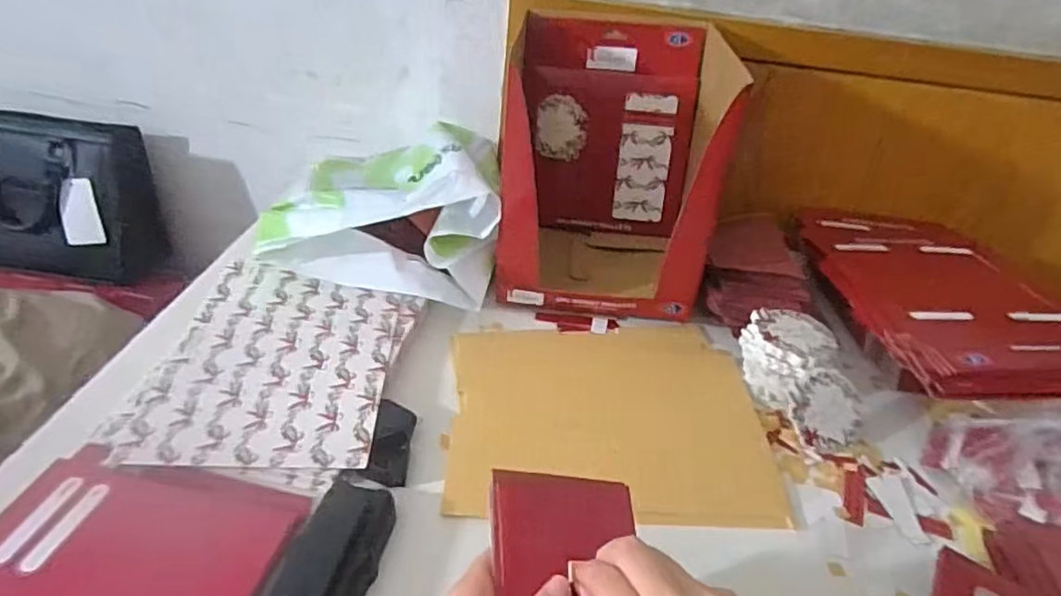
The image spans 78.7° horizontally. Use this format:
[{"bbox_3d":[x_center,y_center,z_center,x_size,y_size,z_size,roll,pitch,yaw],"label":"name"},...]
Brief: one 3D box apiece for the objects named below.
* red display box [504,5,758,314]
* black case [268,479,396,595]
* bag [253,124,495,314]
[{"bbox_3d":[0.084,-0.143,0.683,0.210,0.241,0.240,8,32,2],"label":"red display box"},{"bbox_3d":[-0.124,0.168,0.409,0.054,0.031,0.111,8,32,2],"label":"black case"},{"bbox_3d":[-0.139,-0.104,0.689,0.225,0.115,0.250,9,32,3],"label":"bag"}]

